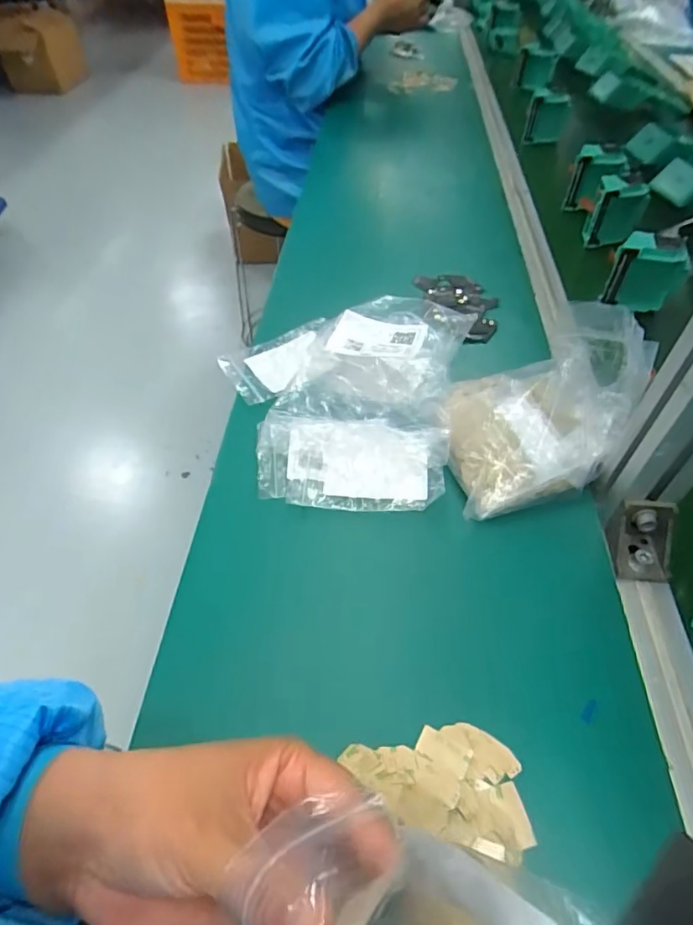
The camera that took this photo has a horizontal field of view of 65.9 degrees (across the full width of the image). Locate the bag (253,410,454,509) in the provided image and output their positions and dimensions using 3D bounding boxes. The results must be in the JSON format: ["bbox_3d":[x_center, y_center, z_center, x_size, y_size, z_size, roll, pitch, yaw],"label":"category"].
[{"bbox_3d":[0.000,0.002,0.417,0.149,0.021,0.070,8,85,11],"label":"bag"}]

